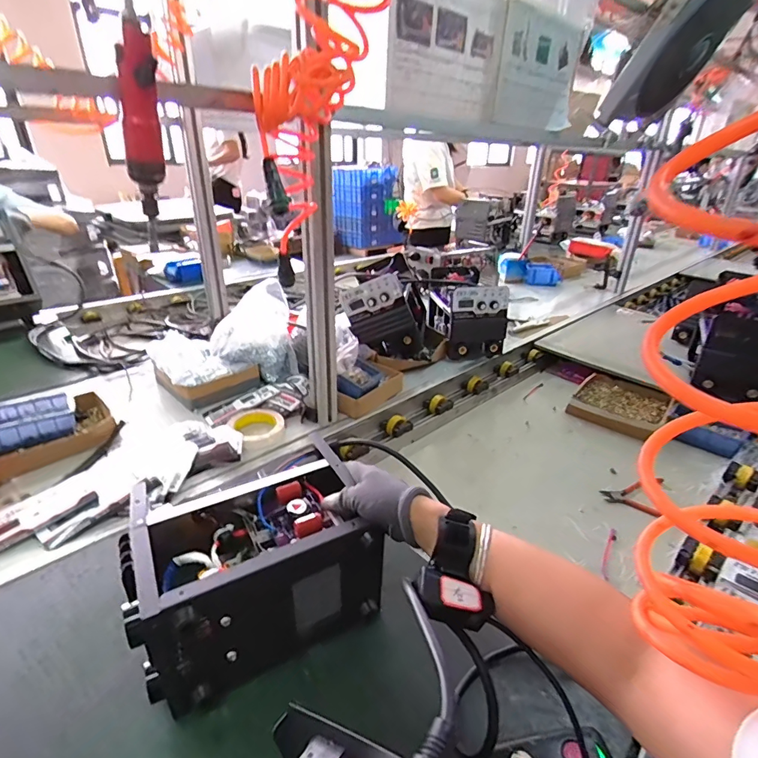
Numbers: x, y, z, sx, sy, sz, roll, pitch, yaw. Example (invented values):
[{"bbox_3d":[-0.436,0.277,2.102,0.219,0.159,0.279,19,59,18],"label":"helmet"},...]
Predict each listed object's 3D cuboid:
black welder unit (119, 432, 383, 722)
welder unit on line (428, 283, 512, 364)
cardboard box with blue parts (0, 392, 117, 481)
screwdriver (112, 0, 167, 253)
[{"bbox_3d":[-0.131,0.203,0.486,0.234,0.138,0.155,-12,30,-24],"label":"black welder unit"},{"bbox_3d":[0.241,-0.181,1.211,0.161,0.176,0.197,-2,28,-7],"label":"welder unit on line"},{"bbox_3d":[-0.588,0.090,0.779,0.199,0.060,0.159,-20,34,-36],"label":"cardboard box with blue parts"},{"bbox_3d":[-0.253,-0.256,0.480,0.043,0.211,0.043,-12,30,-25],"label":"screwdriver"}]

